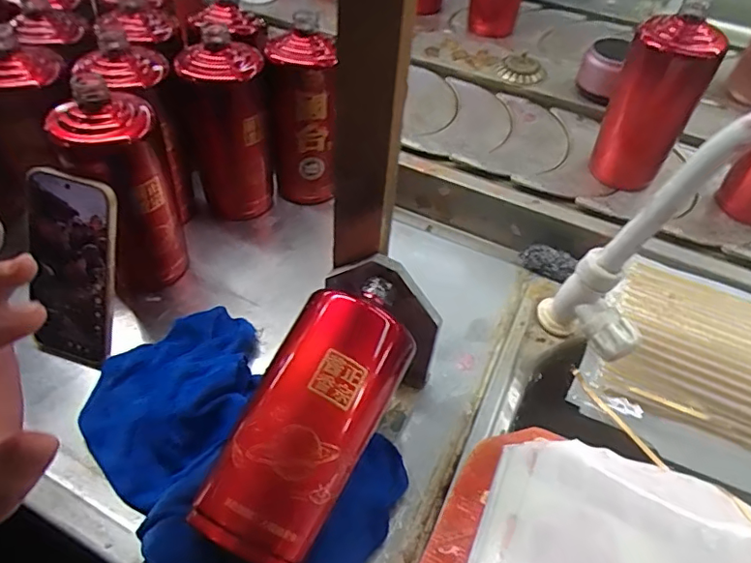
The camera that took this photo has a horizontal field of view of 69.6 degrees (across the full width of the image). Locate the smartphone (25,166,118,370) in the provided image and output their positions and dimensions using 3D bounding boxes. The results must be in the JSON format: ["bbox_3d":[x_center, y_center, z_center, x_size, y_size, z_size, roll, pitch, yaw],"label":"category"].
[{"bbox_3d":[-0.250,-0.010,0.443,0.072,0.161,0.016,16,23,5],"label":"smartphone"}]

